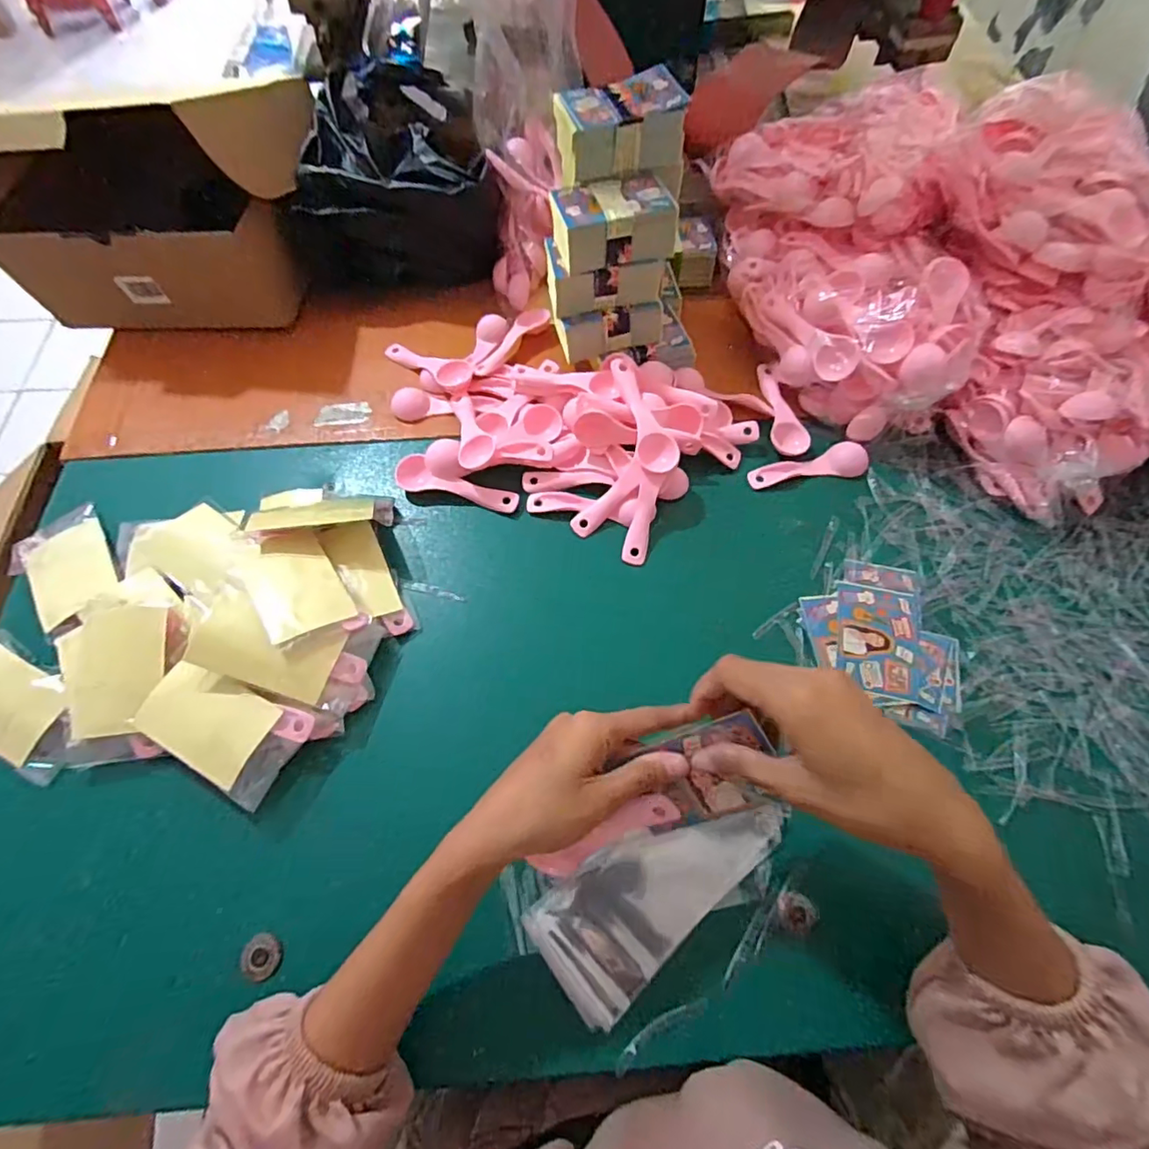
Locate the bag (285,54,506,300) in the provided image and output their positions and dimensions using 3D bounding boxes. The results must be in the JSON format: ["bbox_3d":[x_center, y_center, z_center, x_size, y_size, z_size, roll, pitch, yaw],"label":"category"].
[{"bbox_3d":[-0.186,-0.447,0.601,0.205,0.118,0.241,-2,65,-2],"label":"bag"}]

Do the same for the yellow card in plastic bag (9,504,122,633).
[{"bbox_3d":[-0.423,-0.004,0.455,0.071,0.012,0.123,-36,63,-14],"label":"yellow card in plastic bag"}]

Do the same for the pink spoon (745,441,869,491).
[{"bbox_3d":[0.217,-0.100,0.508,0.110,0.012,0.033,-10,63,-4],"label":"pink spoon"}]

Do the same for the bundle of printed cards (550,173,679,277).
[{"bbox_3d":[0.031,-0.294,0.459,0.101,0.040,0.067,-9,66,-5],"label":"bundle of printed cards"}]

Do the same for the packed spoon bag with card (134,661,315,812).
[{"bbox_3d":[-0.248,0.104,0.382,0.110,0.015,0.064,25,66,14],"label":"packed spoon bag with card"}]

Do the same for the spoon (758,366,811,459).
[{"bbox_3d":[0.200,-0.165,0.534,0.029,0.014,0.111,-5,62,-1],"label":"spoon"}]

